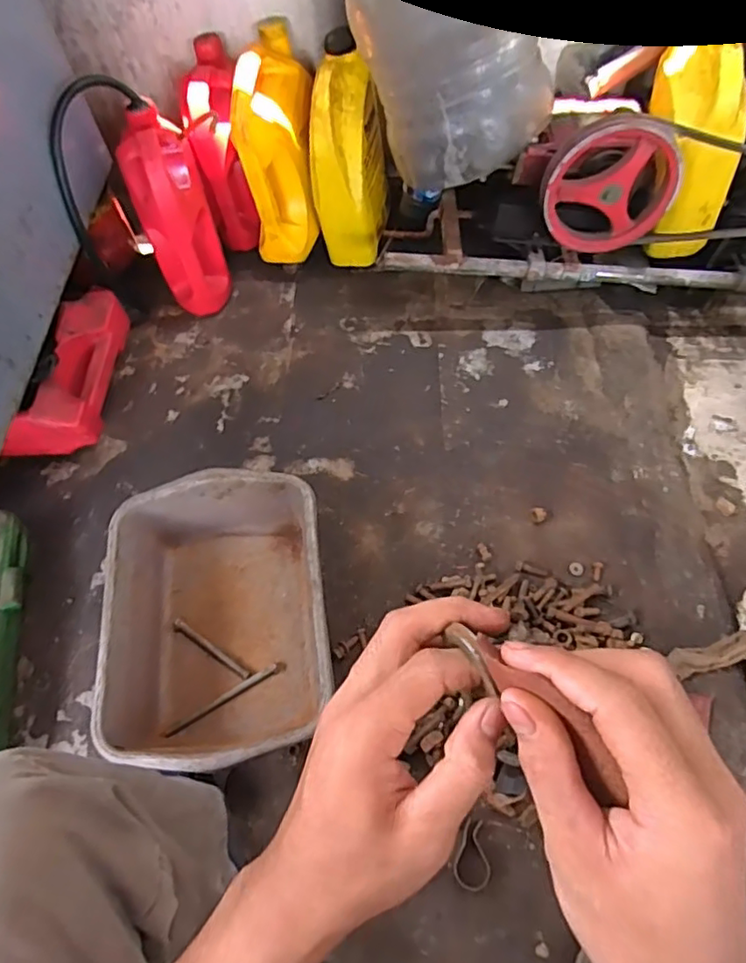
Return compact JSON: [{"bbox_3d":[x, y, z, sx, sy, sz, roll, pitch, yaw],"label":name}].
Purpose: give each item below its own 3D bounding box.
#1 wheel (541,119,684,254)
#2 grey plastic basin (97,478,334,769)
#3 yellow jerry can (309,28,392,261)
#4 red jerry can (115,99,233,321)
[{"bbox_3d":[0.344,-0.430,0.859,0.191,0.176,0.056,3,61,4],"label":"wheel"},{"bbox_3d":[-0.194,0.173,0.753,0.264,0.125,0.356,-7,61,-2],"label":"grey plastic basin"},{"bbox_3d":[-0.035,-0.542,1.015,0.106,0.307,0.169,12,63,9],"label":"yellow jerry can"},{"bbox_3d":[-0.331,-0.443,0.996,0.113,0.300,0.163,-19,62,-8],"label":"red jerry can"}]

